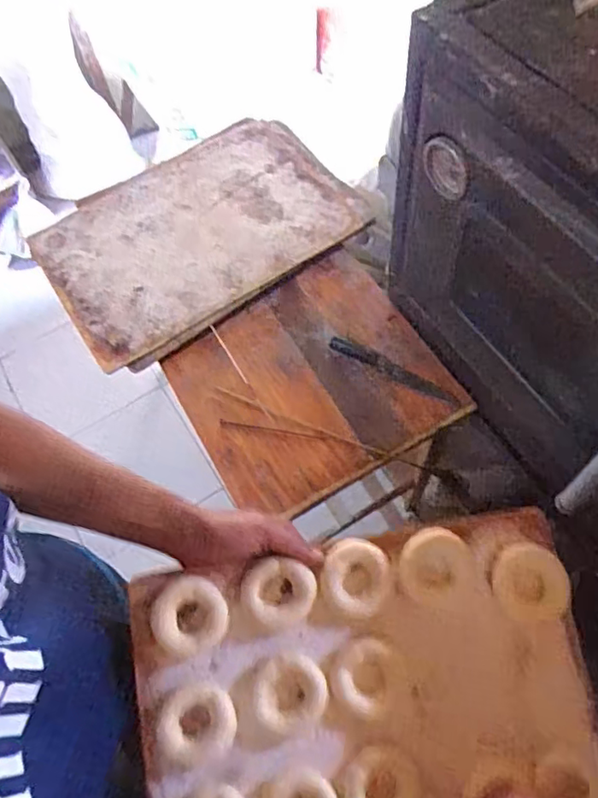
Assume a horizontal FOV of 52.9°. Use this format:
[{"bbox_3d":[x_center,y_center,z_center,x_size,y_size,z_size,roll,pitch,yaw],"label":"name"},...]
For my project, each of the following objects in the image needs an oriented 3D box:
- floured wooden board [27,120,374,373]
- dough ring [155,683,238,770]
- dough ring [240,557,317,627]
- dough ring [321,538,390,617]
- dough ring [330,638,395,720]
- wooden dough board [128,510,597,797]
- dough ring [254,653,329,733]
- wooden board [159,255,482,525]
[{"bbox_3d":[-0.203,-0.336,1.168,0.569,0.044,0.405,-34,67,-14],"label":"floured wooden board"},{"bbox_3d":[-0.090,0.289,0.535,0.069,0.019,0.066,-12,79,-1],"label":"dough ring"},{"bbox_3d":[-0.018,0.181,0.563,0.063,0.019,0.064,38,85,1],"label":"dough ring"},{"bbox_3d":[0.055,0.169,0.576,0.066,0.020,0.066,0,83,3],"label":"dough ring"},{"bbox_3d":[0.058,0.253,0.547,0.056,0.015,0.063,9,63,7],"label":"dough ring"},{"bbox_3d":[0.090,0.429,0.515,0.404,0.035,0.582,-8,79,-7],"label":"wooden dough board"},{"bbox_3d":[-0.006,0.263,0.538,0.062,0.015,0.061,10,63,7],"label":"dough ring"},{"bbox_3d":[0.020,-0.030,1.046,0.416,0.040,0.389,-29,65,-13],"label":"wooden board"}]

